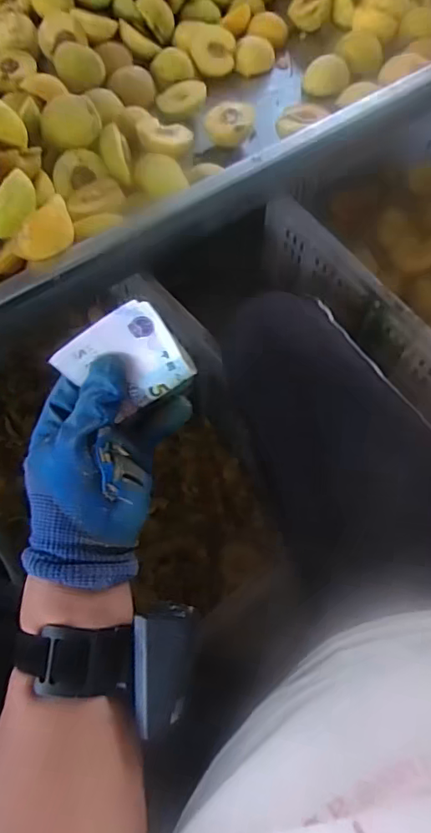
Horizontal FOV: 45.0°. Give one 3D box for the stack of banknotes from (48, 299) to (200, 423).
[{"bbox_3d":[-0.053,-0.032,0.320,0.066,0.061,0.007,-30,30,16],"label":"stack of banknotes"}]

